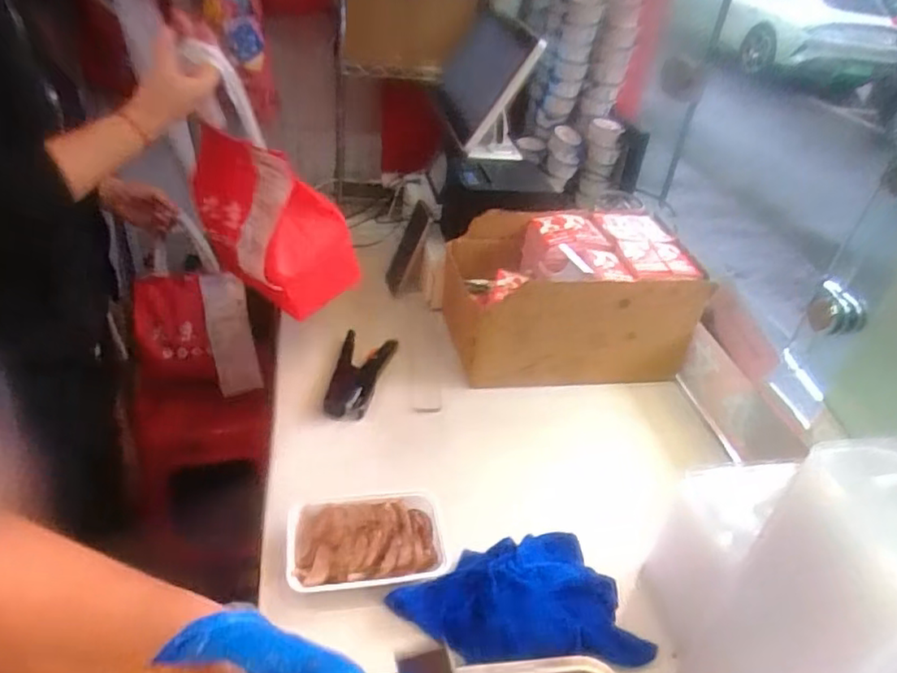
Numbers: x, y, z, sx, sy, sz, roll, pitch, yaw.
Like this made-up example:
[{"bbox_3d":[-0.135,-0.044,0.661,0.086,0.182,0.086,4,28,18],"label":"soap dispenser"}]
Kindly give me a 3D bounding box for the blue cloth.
[{"bbox_3d":[0.073,0.259,0.626,0.251,0.059,0.149,-2,37,-11],"label":"blue cloth"}]

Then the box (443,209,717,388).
[{"bbox_3d":[0.176,-0.057,0.963,0.324,0.203,0.229,0,37,-9],"label":"box"}]

